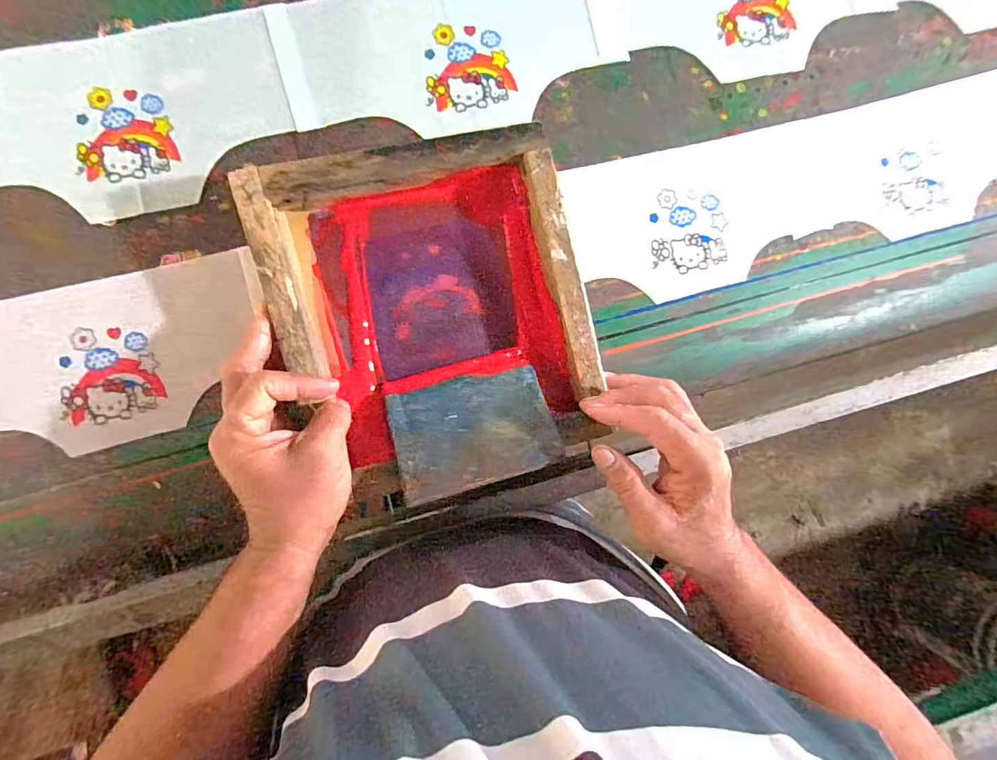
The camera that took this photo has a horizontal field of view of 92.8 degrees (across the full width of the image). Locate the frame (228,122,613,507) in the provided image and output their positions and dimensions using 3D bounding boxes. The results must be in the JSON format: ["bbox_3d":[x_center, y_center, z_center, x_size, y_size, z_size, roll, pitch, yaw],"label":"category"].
[{"bbox_3d":[-0.048,-0.048,0.382,0.229,0.064,0.258,-15,90,-5],"label":"frame"}]

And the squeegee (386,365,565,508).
[{"bbox_3d":[-0.020,0.037,0.377,0.122,0.009,0.096,-16,58,-8],"label":"squeegee"}]

